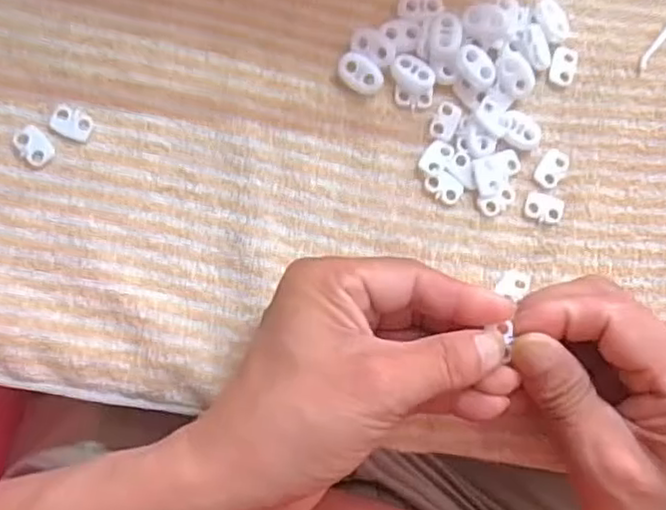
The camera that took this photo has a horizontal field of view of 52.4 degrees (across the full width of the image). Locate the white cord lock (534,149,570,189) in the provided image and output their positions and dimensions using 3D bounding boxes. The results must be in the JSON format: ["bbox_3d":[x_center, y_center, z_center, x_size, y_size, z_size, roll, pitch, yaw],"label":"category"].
[{"bbox_3d":[0.107,-0.043,0.329,0.013,0.004,0.021,34,83,-3],"label":"white cord lock"}]

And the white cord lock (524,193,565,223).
[{"bbox_3d":[0.103,-0.023,0.327,0.018,0.004,0.013,13,84,-6],"label":"white cord lock"}]

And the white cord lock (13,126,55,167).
[{"bbox_3d":[-0.133,-0.049,0.301,0.013,0.004,0.018,-44,92,-8],"label":"white cord lock"}]

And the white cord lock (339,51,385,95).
[{"bbox_3d":[0.013,-0.085,0.318,0.022,0.004,0.016,33,104,1],"label":"white cord lock"}]

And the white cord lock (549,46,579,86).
[{"bbox_3d":[0.114,-0.094,0.335,0.013,0.004,0.019,21,84,-5],"label":"white cord lock"}]

